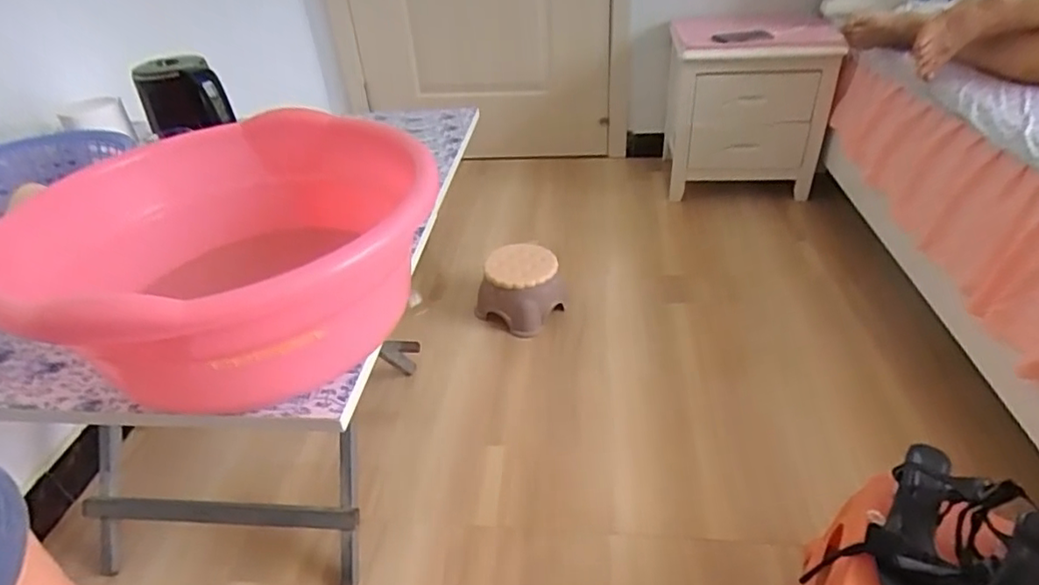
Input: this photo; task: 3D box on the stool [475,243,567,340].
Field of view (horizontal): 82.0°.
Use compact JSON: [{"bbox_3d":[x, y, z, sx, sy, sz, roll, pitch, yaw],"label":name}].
[{"bbox_3d":[-0.001,-0.012,1.555,0.233,0.164,0.188,-6,36,-2],"label":"stool"}]

